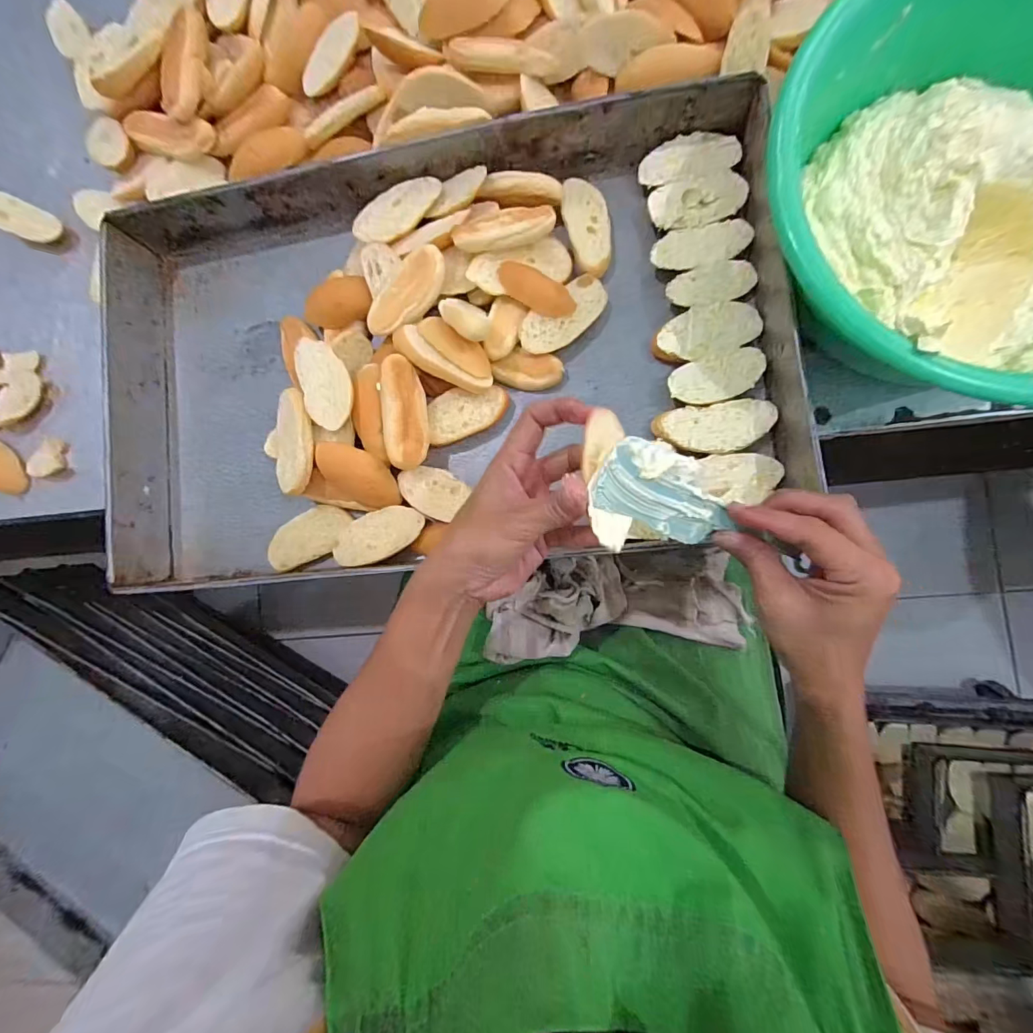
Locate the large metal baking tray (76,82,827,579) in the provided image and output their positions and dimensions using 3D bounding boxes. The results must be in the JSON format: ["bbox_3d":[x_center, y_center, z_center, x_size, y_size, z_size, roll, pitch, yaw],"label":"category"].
[{"bbox_3d":[-0.076,-0.144,0.416,0.599,0.063,0.357,-7,86,8],"label":"large metal baking tray"}]

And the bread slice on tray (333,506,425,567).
[{"bbox_3d":[-0.126,0.017,0.417,0.086,0.010,0.043,-19,84,7],"label":"bread slice on tray"}]

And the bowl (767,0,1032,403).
[{"bbox_3d":[0.323,-0.222,0.321,0.296,0.099,0.290,0,87,8],"label":"bowl"}]

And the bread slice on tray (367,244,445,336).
[{"bbox_3d":[-0.096,-0.197,0.407,0.039,0.021,0.087,44,93,8],"label":"bread slice on tray"}]

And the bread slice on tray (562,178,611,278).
[{"bbox_3d":[0.065,-0.261,0.412,0.037,0.011,0.085,-18,85,7],"label":"bread slice on tray"}]

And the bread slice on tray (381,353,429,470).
[{"bbox_3d":[-0.098,-0.090,0.405,0.033,0.036,0.093,-1,87,8],"label":"bread slice on tray"}]

